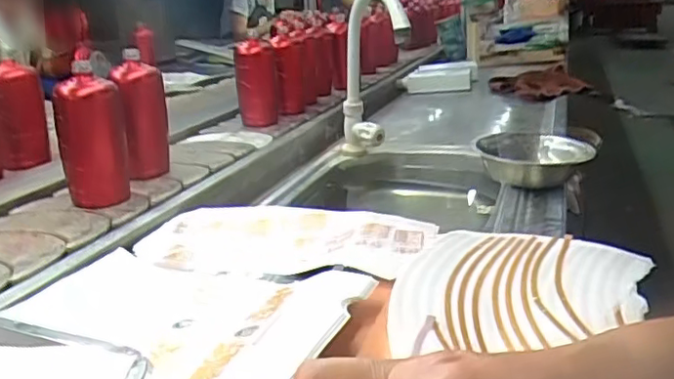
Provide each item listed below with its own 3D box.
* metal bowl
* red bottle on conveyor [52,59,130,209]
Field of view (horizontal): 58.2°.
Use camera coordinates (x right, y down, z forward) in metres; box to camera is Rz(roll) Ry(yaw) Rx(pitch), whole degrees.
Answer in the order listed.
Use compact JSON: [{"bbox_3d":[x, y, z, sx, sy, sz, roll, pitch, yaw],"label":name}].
[{"bbox_3d":[0.275,-0.041,0.857,0.131,0.047,0.166,15,24,38],"label":"metal bowl"},{"bbox_3d":[-0.342,-0.078,0.841,0.081,0.179,0.065,-4,19,-11],"label":"red bottle on conveyor"}]

